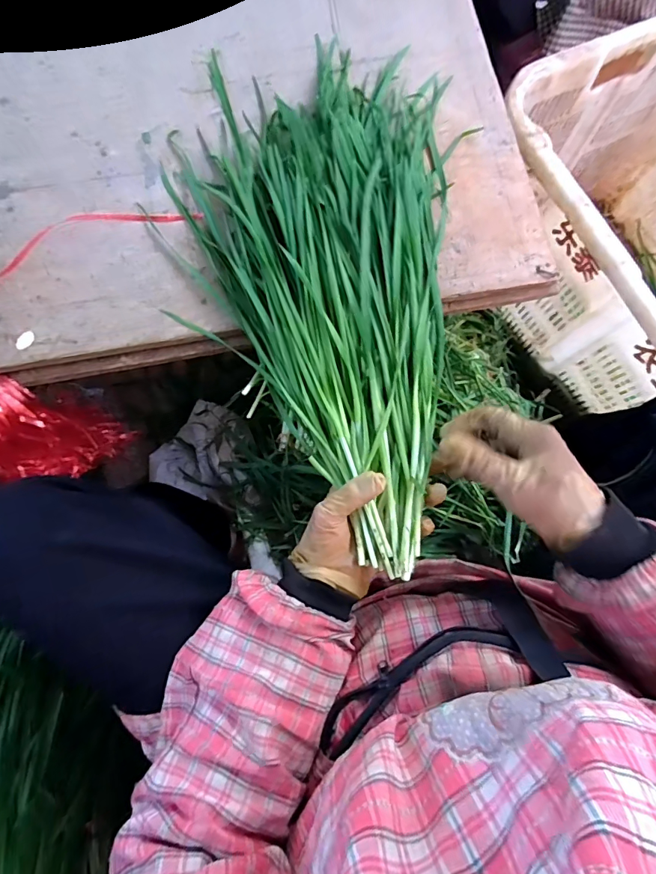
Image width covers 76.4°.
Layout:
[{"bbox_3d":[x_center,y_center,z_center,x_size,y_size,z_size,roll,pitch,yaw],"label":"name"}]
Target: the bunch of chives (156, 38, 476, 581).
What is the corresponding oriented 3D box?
[{"bbox_3d":[0.000,-0.162,0.406,0.274,0.052,0.544,-6,72,-2],"label":"bunch of chives"}]

